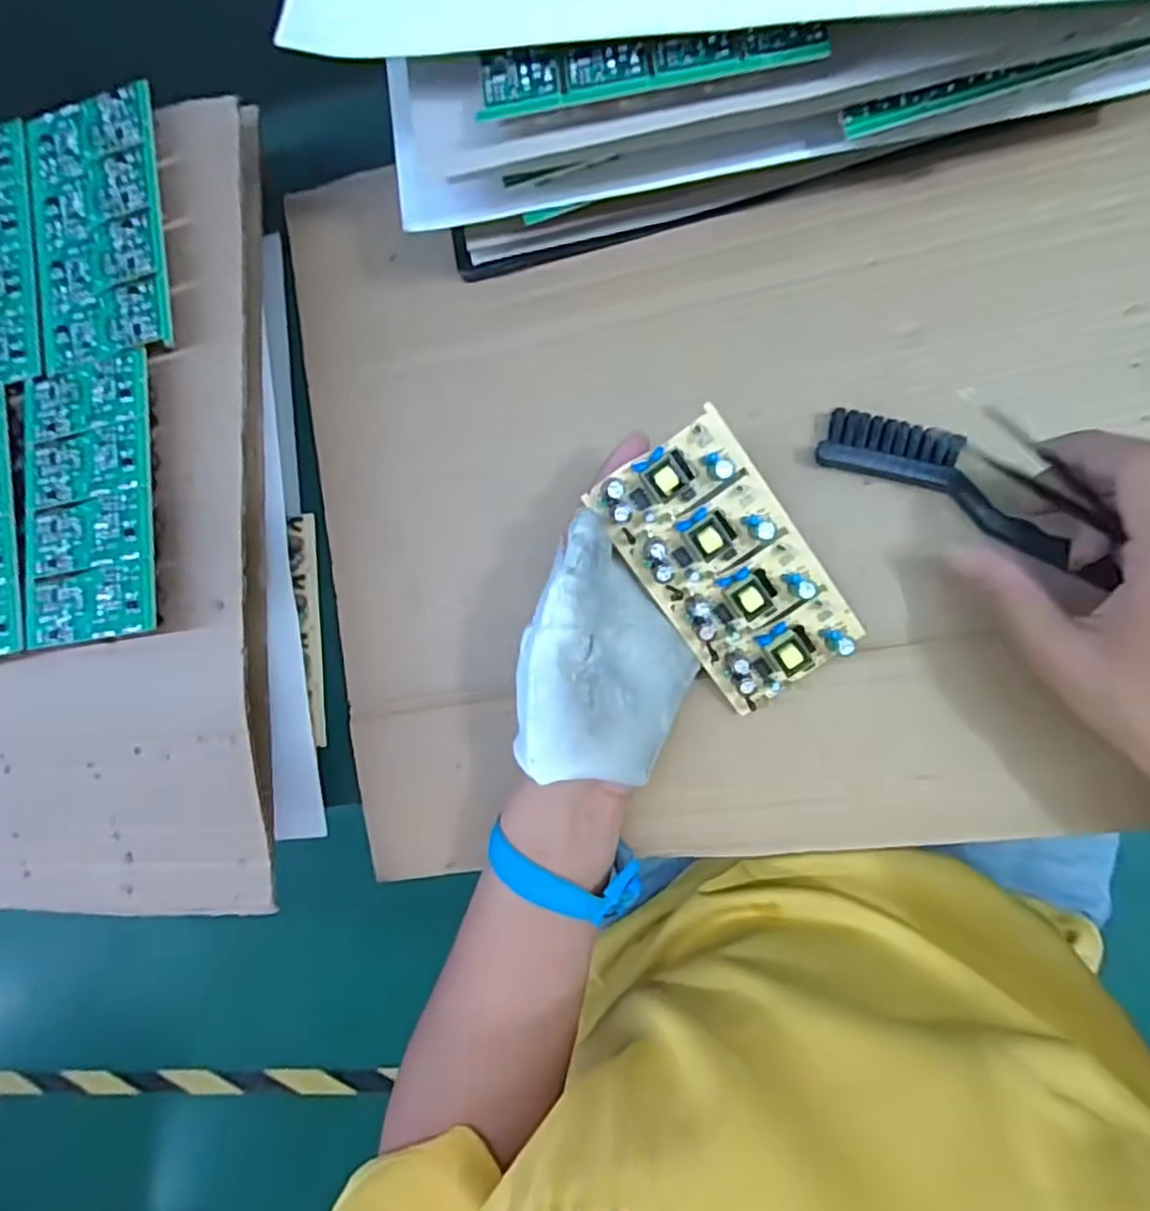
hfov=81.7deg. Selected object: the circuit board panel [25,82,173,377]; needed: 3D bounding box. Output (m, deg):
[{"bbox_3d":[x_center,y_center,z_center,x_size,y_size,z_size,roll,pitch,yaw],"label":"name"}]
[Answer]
[{"bbox_3d":[-0.238,-0.187,0.330,0.071,0.013,0.134,-9,86,11],"label":"circuit board panel"}]

